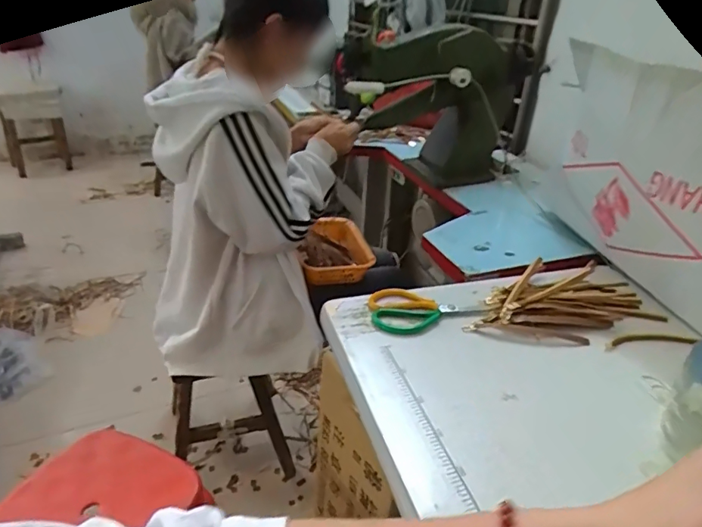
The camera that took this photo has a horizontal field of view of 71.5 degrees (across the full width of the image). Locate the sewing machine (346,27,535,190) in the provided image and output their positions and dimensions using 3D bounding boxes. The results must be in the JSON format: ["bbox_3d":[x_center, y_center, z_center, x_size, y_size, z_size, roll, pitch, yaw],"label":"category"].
[{"bbox_3d":[0.205,-0.363,1.146,0.417,0.329,0.132,-2,31,-8],"label":"sewing machine"}]

